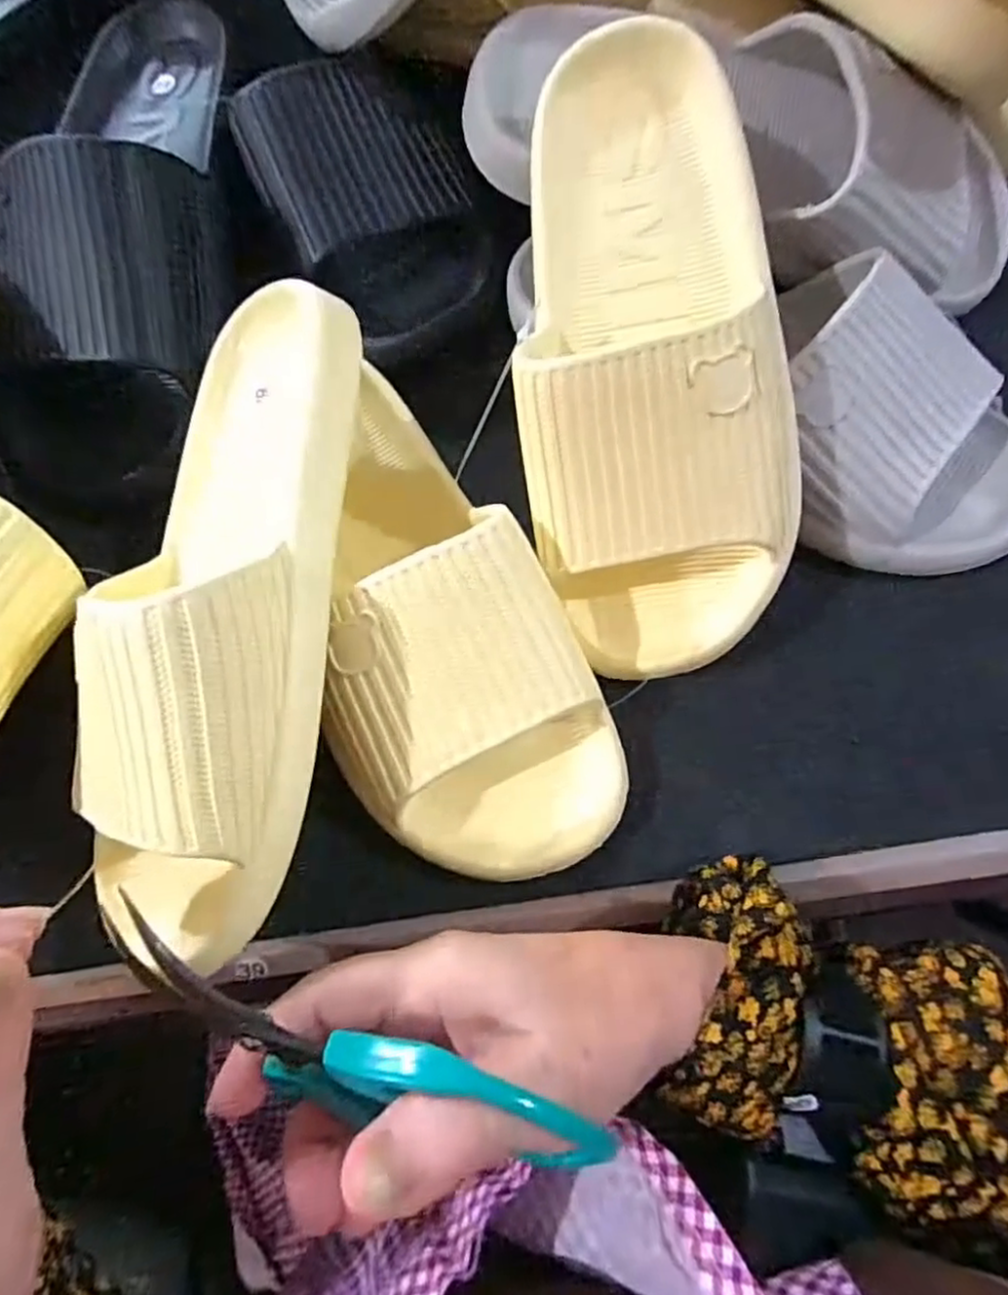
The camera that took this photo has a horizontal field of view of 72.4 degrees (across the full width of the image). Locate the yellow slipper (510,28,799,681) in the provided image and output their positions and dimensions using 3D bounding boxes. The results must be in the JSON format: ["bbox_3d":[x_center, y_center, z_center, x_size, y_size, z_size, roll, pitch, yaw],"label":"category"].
[{"bbox_3d":[0.059,-0.115,0.264,0.109,0.068,0.247,-4,88,-1],"label":"yellow slipper"}]

